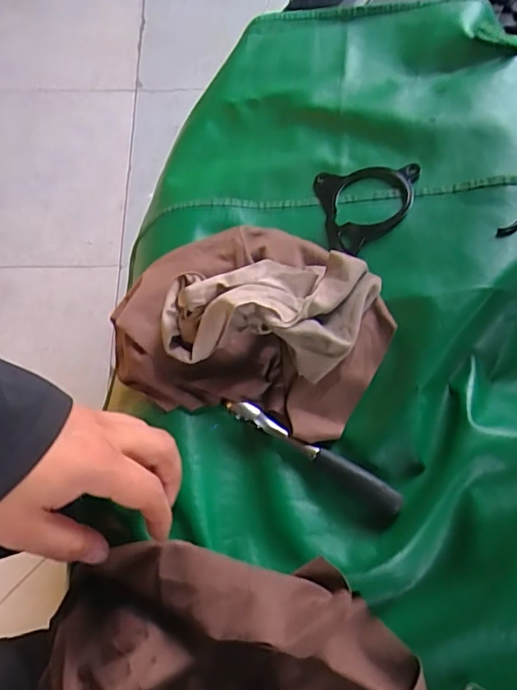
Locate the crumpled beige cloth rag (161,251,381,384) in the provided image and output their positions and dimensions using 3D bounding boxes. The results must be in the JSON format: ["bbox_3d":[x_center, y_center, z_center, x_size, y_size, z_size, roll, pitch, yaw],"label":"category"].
[{"bbox_3d":[0.010,-0.021,0.399,0.164,0.052,0.093,-11,68,-2],"label":"crumpled beige cloth rag"}]

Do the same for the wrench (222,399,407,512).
[{"bbox_3d":[0.037,0.075,0.383,0.139,0.017,0.015,30,72,14],"label":"wrench"}]

